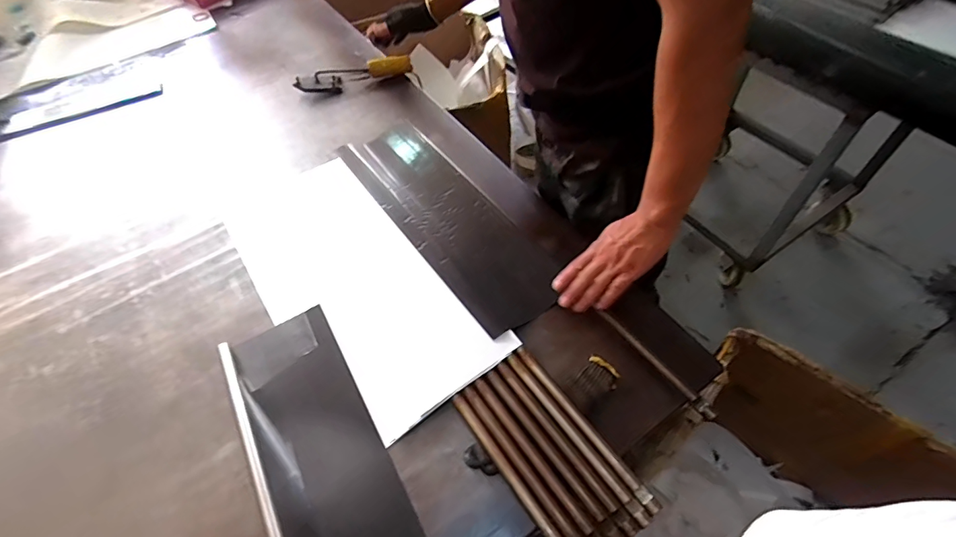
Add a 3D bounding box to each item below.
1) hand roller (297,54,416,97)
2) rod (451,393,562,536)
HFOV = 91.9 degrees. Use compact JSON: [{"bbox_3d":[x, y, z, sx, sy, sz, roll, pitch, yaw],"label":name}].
[{"bbox_3d":[-0.296,-0.468,1.099,0.267,0.037,0.066,-19,55,-9],"label":"hand roller"},{"bbox_3d":[0.044,0.261,0.575,0.016,0.010,0.256,-31,57,-16],"label":"rod"}]

